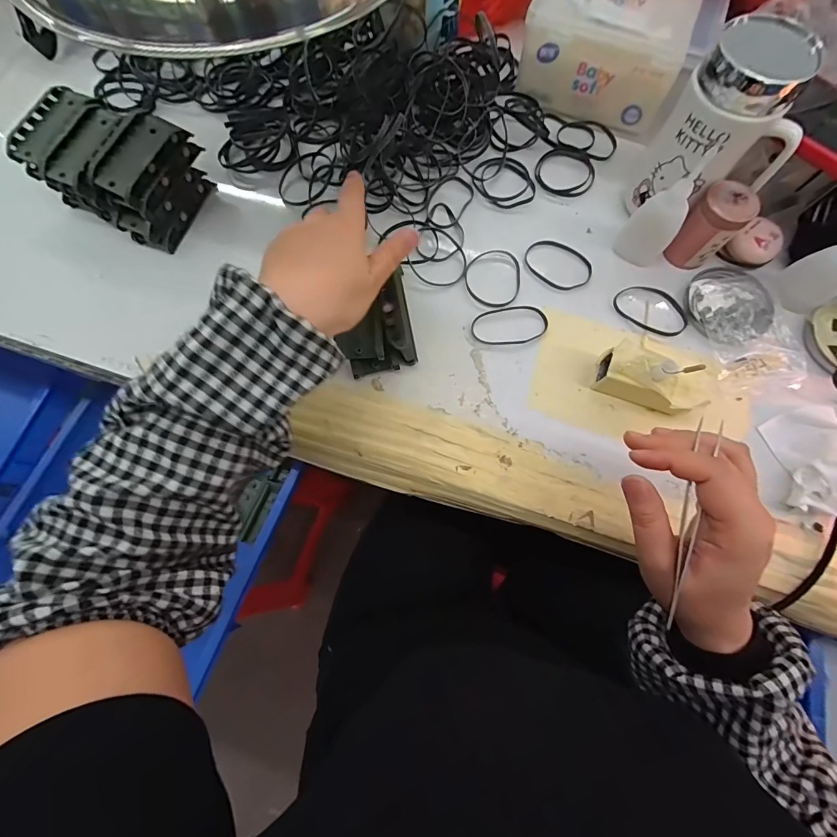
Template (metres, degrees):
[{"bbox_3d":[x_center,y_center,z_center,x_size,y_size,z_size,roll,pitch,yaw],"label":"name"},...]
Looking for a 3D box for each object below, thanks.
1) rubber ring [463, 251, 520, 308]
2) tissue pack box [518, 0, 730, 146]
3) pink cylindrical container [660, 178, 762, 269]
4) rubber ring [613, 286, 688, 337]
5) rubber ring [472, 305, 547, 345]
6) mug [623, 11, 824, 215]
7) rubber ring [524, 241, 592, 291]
[{"bbox_3d":[0.075,-0.141,0.375,0.056,0.004,0.064,0,74,-1],"label":"rubber ring"},{"bbox_3d":[0.213,-0.426,0.412,0.185,0.082,0.174,21,76,5],"label":"tissue pack box"},{"bbox_3d":[0.274,-0.181,0.354,0.041,0.059,0.047,-43,79,-10],"label":"pink cylindrical container"},{"bbox_3d":[0.228,-0.107,0.367,0.070,0.004,0.045,38,77,9],"label":"rubber ring"},{"bbox_3d":[0.088,-0.090,0.362,0.073,0.004,0.040,-9,74,-4],"label":"rubber ring"},{"bbox_3d":[0.257,-0.244,0.329,0.086,0.145,0.098,-9,74,-4],"label":"mug"},{"bbox_3d":[0.142,-0.157,0.383,0.068,0.005,0.051,40,77,10],"label":"rubber ring"}]

